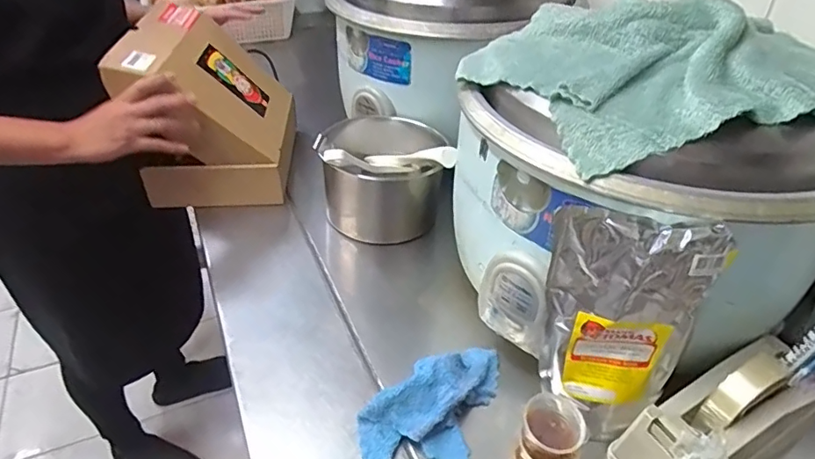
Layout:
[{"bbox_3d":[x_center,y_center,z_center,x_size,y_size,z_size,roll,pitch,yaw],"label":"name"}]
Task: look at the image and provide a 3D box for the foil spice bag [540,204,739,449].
[{"bbox_3d":[0.196,0.093,0.485,0.134,0.247,0.026,4,33,11],"label":"foil spice bag"}]

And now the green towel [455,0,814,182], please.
[{"bbox_3d":[0.266,-0.172,0.531,0.357,0.099,0.261,-10,39,-15],"label":"green towel"}]

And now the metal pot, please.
[{"bbox_3d":[-0.036,-0.085,0.798,0.172,0.151,0.157,-7,38,-11],"label":"metal pot"}]

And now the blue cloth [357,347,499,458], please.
[{"bbox_3d":[0.039,0.179,0.534,0.180,0.048,0.091,-21,42,-27],"label":"blue cloth"}]

